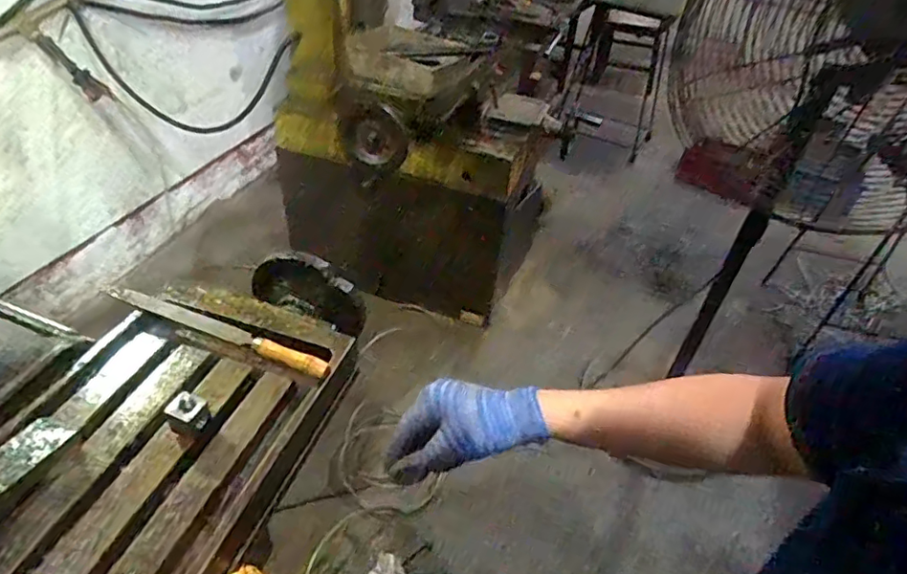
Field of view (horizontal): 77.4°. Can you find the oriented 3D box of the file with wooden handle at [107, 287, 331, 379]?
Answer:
[{"bbox_3d":[-0.256,0.042,0.606,0.281,0.024,0.025,18,42,14],"label":"file with wooden handle"}]

